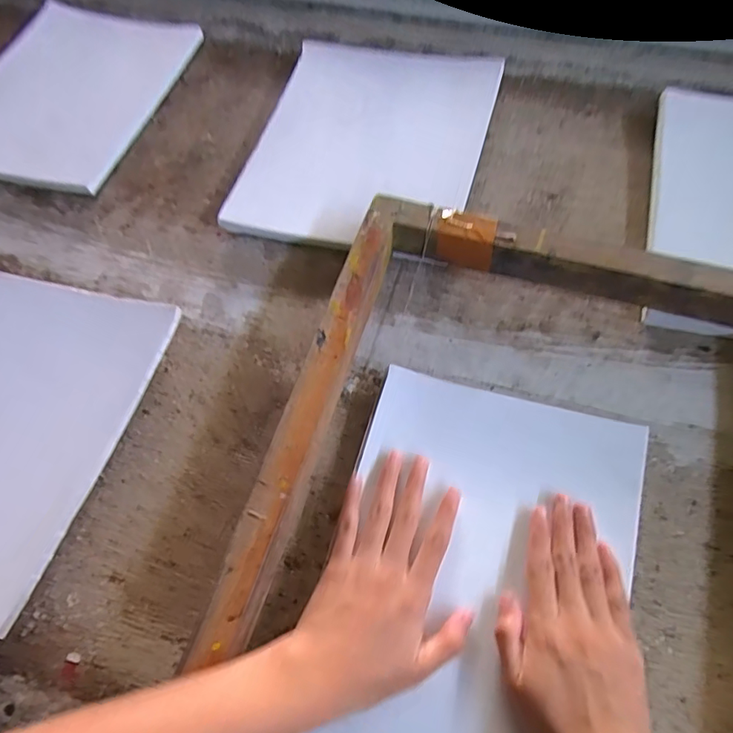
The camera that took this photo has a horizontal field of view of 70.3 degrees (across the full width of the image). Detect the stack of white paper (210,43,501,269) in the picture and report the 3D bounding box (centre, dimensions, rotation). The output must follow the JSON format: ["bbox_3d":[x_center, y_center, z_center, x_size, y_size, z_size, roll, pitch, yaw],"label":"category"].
[{"bbox_3d":[0.005,-0.242,0.554,0.226,0.024,0.288,13,65,10],"label":"stack of white paper"}]

